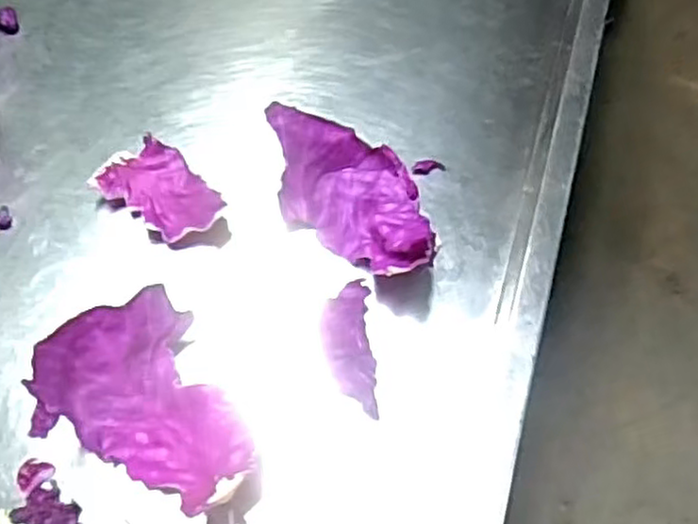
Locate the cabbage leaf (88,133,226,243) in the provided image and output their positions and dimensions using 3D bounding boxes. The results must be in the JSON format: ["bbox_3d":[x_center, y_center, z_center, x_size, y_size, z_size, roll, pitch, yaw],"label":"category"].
[{"bbox_3d":[-0.133,-0.052,0.517,0.094,0.030,0.057,33,67,14],"label":"cabbage leaf"}]

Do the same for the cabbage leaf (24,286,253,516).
[{"bbox_3d":[-0.125,0.095,0.433,0.098,0.061,0.136,-27,67,-14],"label":"cabbage leaf"}]

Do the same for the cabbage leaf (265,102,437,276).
[{"bbox_3d":[0.004,-0.044,0.503,0.105,0.054,0.125,-7,64,-5],"label":"cabbage leaf"}]

